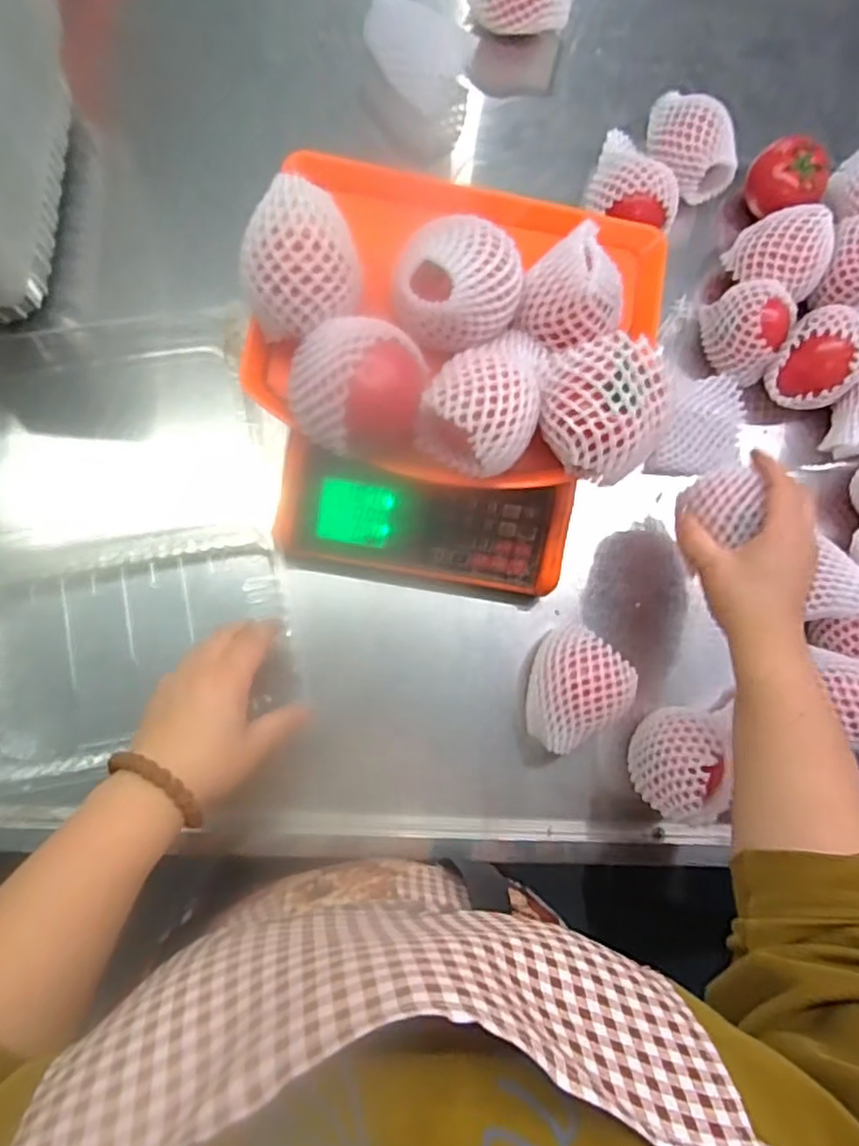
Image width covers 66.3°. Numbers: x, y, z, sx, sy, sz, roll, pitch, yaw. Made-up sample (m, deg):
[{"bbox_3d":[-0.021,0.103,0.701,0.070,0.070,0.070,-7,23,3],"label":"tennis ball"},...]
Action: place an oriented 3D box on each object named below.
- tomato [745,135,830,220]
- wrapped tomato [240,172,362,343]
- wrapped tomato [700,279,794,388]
[{"bbox_3d":[0.335,-0.368,0.621,0.070,0.054,0.052,38,81,1],"label":"tomato"},{"bbox_3d":[-0.081,-0.194,0.417,0.070,0.060,0.077,-6,83,-5],"label":"wrapped tomato"},{"bbox_3d":[0.282,-0.216,0.584,0.071,0.056,0.069,1,83,-5],"label":"wrapped tomato"}]

